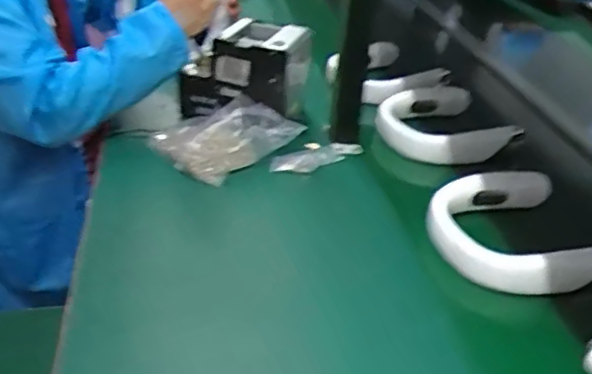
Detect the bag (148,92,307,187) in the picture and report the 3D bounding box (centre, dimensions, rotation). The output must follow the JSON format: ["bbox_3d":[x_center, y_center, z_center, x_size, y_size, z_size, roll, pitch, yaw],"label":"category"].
[{"bbox_3d":[-0.102,-0.074,0.890,0.175,0.067,0.137,-20,40,-35],"label":"bag"}]

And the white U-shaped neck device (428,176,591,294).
[{"bbox_3d":[0.264,0.056,0.775,0.199,0.057,0.179,1,32,-7],"label":"white U-shaped neck device"}]

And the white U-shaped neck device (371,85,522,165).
[{"bbox_3d":[0.235,-0.106,1.023,0.206,0.046,0.184,-5,33,-17],"label":"white U-shaped neck device"}]

